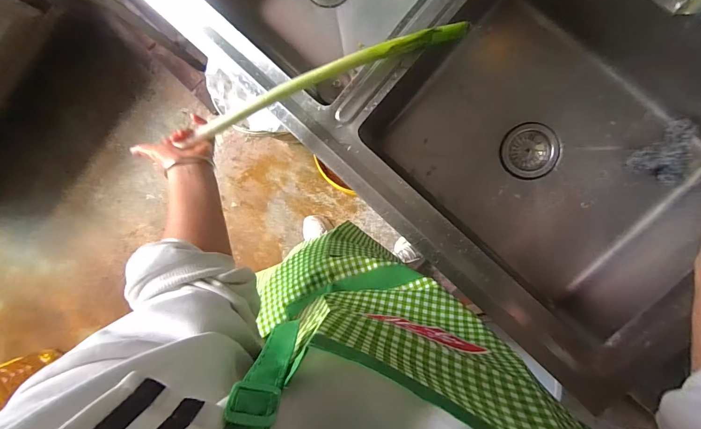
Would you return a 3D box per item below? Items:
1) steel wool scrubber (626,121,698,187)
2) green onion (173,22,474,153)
[{"bbox_3d":[0.574,-0.113,0.637,0.087,0.049,0.100,26,97,7],"label":"steel wool scrubber"},{"bbox_3d":[-0.035,-0.207,0.537,0.430,0.027,0.040,-22,89,1],"label":"green onion"}]

